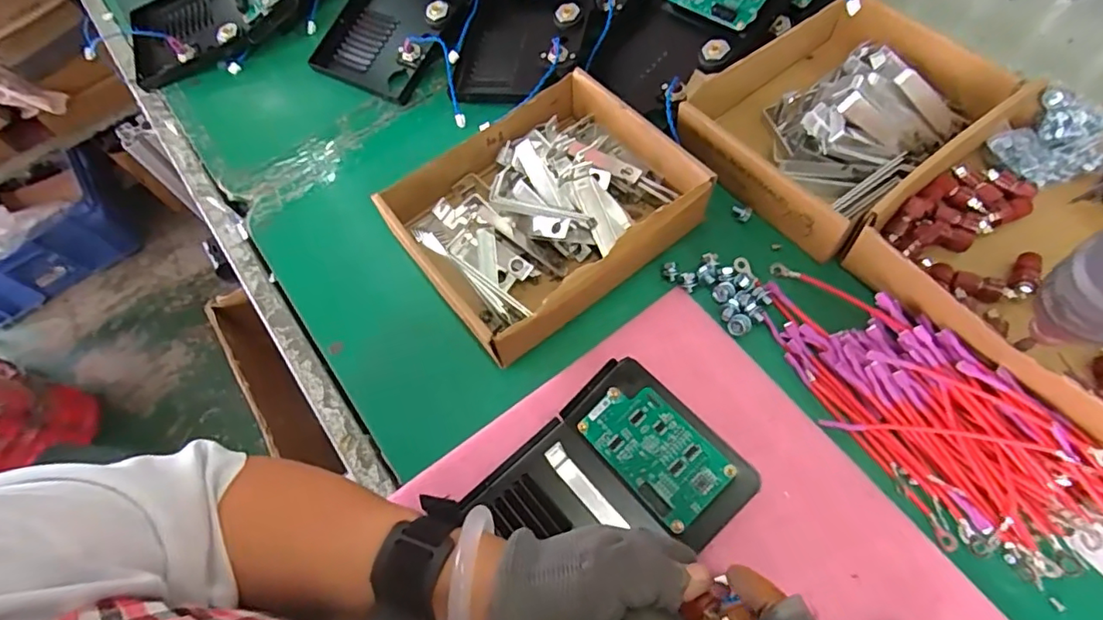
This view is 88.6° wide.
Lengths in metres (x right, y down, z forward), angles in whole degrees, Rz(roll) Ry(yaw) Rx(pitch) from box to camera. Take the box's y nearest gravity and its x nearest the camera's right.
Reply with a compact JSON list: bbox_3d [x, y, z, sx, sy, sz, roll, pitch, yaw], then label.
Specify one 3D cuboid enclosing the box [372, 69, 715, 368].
[{"bbox_3d":[-0.004,-0.085,0.463,0.228,0.050,0.181,-35,67,-13],"label":"box"}]

